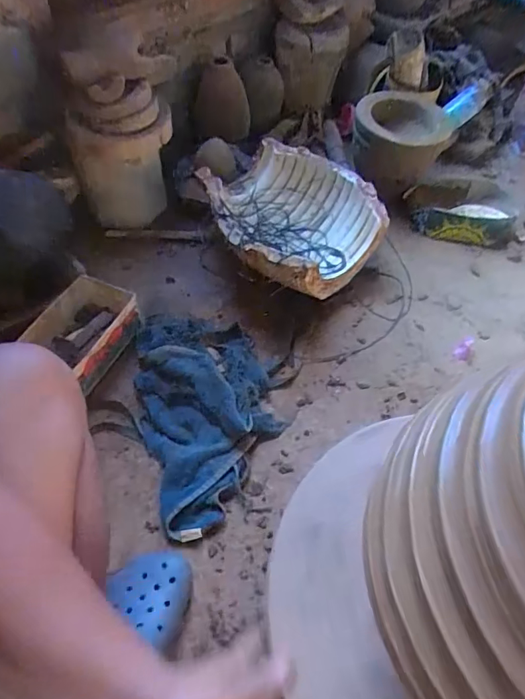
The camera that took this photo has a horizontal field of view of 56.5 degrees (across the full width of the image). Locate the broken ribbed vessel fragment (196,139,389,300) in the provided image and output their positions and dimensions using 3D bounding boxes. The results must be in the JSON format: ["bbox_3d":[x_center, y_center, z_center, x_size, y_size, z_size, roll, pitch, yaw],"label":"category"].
[{"bbox_3d":[0.054,-0.265,1.030,0.327,0.162,0.328,2,55,-2],"label":"broken ribbed vessel fragment"}]

